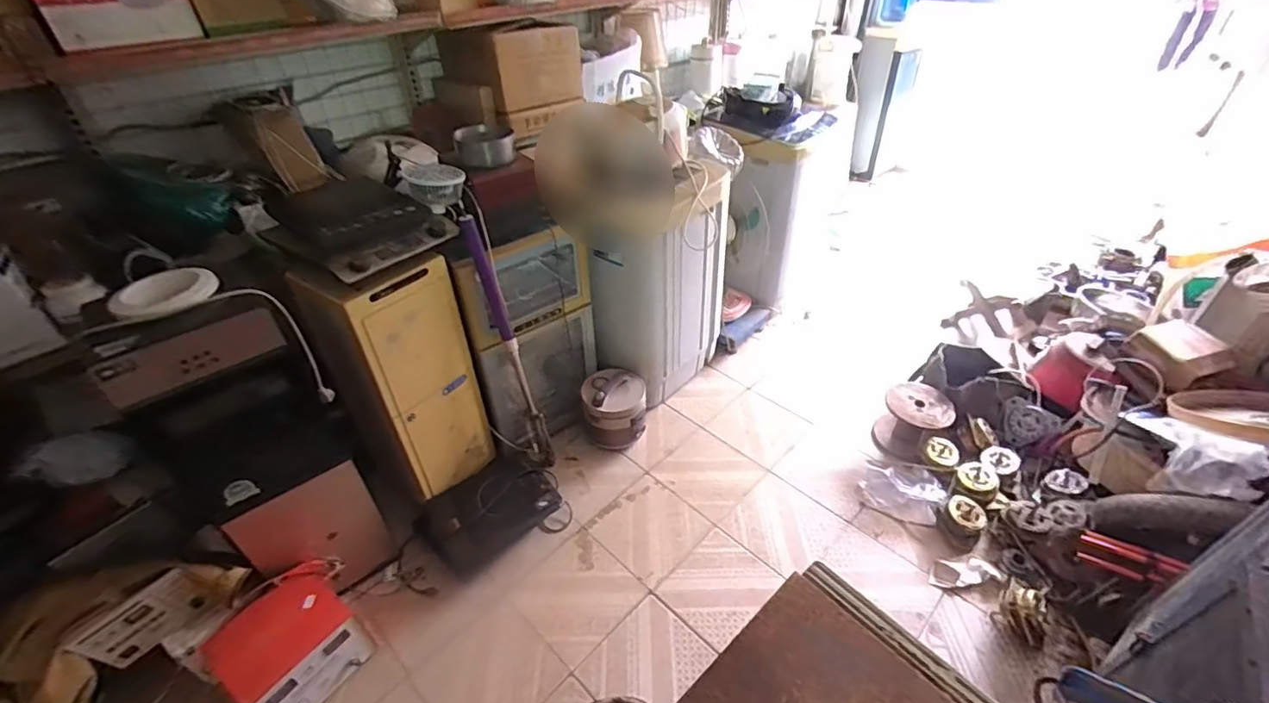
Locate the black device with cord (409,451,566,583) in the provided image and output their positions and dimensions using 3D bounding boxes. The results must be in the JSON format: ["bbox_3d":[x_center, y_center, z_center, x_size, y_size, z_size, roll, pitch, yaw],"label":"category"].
[{"bbox_3d":[-0.430,0.471,1.607,0.361,0.144,0.236,-30,48,-30],"label":"black device with cord"}]

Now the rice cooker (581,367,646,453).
[{"bbox_3d":[-0.066,0.201,1.847,0.208,0.234,0.182,-2,40,0],"label":"rice cooker"}]

